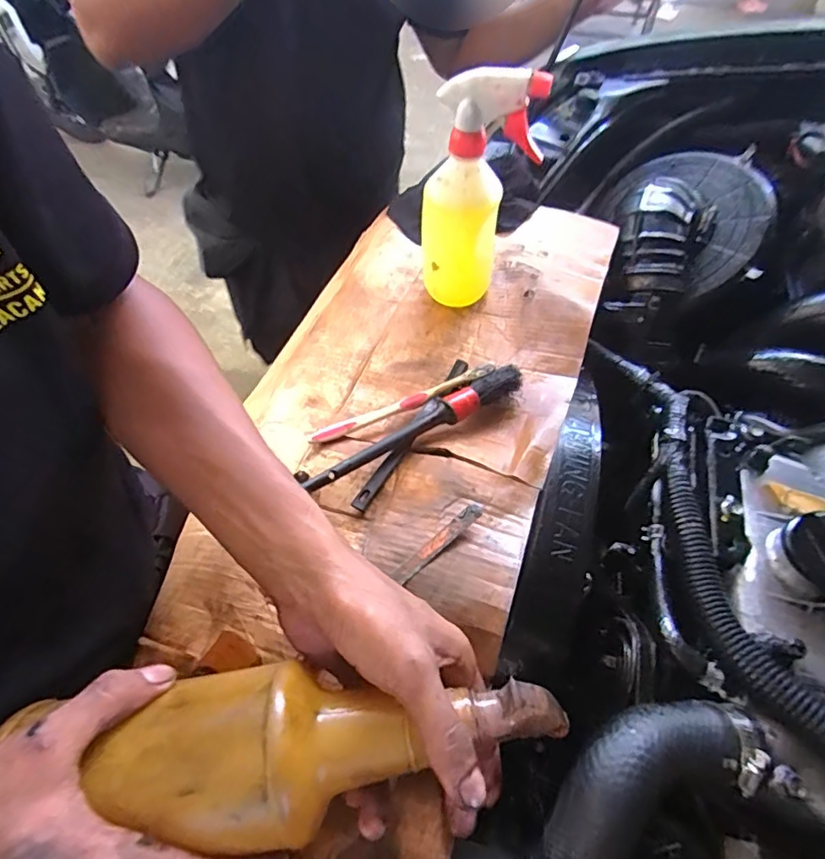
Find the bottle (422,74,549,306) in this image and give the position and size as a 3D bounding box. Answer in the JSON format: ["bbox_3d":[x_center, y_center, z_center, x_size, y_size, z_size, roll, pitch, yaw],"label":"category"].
[{"bbox_3d":[0.052,-0.201,0.487,0.088,0.214,0.061,34,62,20],"label":"bottle"}]

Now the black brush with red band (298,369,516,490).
[{"bbox_3d":[0.001,-0.004,0.453,0.209,0.025,0.031,-26,60,-17],"label":"black brush with red band"}]

